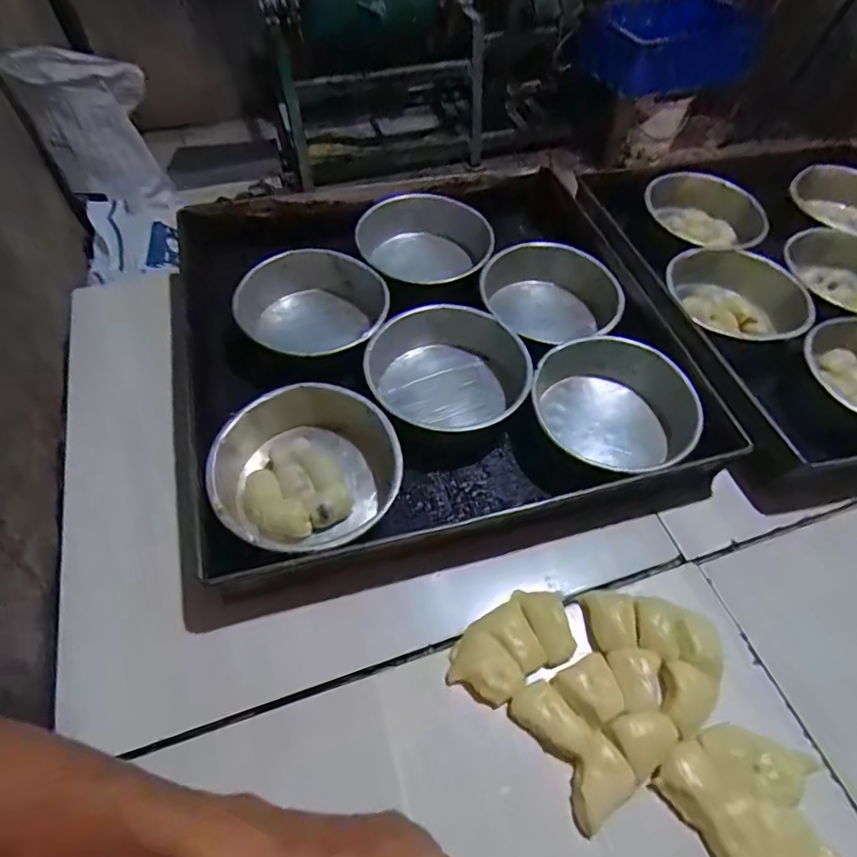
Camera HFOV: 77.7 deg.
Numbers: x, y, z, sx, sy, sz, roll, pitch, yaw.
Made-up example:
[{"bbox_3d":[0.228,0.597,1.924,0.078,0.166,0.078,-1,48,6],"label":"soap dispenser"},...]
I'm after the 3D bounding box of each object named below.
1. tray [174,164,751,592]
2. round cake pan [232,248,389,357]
[{"bbox_3d":[0.002,-0.096,0.564,0.462,0.082,0.455,-12,57,-11],"label":"tray"},{"bbox_3d":[-0.123,-0.125,0.568,0.160,0.046,0.158,-10,56,-8],"label":"round cake pan"}]

